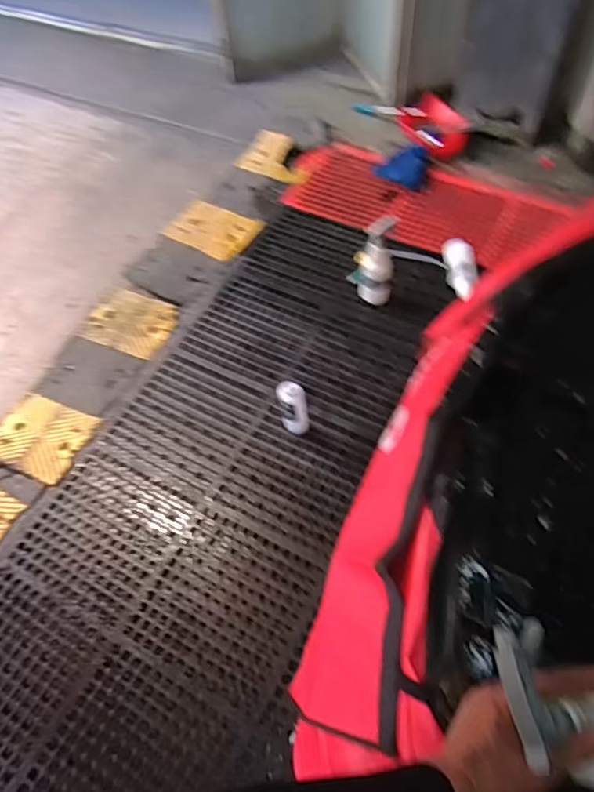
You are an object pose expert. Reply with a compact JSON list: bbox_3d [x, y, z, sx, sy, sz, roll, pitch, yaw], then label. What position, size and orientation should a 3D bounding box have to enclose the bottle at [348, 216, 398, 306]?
[{"bbox_3d":[0.254,-0.446,1.823,0.141,0.284,0.136,5,59,7],"label":"bottle"}]

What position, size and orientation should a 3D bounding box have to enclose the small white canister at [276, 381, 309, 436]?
[{"bbox_3d":[-0.010,0.044,1.576,0.081,0.213,0.081,-5,57,2],"label":"small white canister"}]

